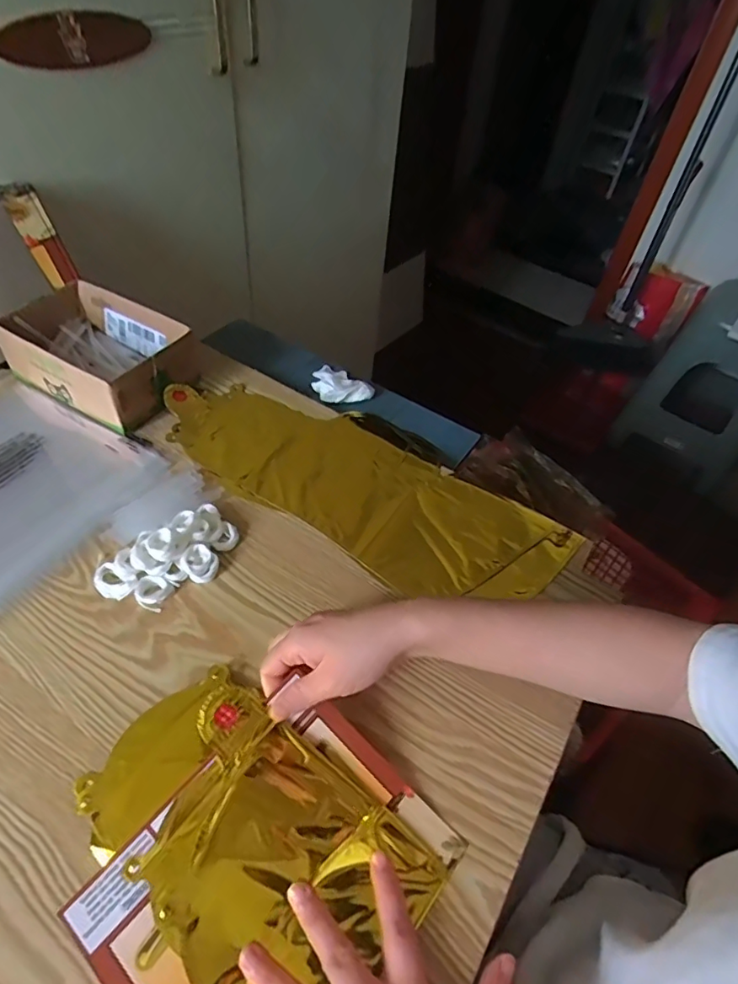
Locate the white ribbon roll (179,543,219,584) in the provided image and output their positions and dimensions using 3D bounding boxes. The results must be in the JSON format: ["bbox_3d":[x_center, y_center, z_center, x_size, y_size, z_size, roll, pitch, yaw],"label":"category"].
[{"bbox_3d":[-0.149,0.062,0.464,0.030,0.015,0.028,3,48,-4],"label":"white ribbon roll"}]

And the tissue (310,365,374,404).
[{"bbox_3d":[-0.043,-0.137,0.669,0.086,0.023,0.055,36,55,24],"label":"tissue"}]

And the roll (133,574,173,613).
[{"bbox_3d":[-0.183,0.084,0.447,0.029,0.007,0.027,3,48,-4],"label":"roll"}]

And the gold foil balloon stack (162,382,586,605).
[{"bbox_3d":[-0.015,-0.018,0.552,0.431,0.014,0.164,29,52,19],"label":"gold foil balloon stack"}]

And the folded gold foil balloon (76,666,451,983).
[{"bbox_3d":[-0.076,0.215,0.337,0.217,0.049,0.132,33,53,22],"label":"folded gold foil balloon"}]

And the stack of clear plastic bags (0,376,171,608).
[{"bbox_3d":[-0.362,-0.018,0.522,0.248,0.011,0.207,26,51,16],"label":"stack of clear plastic bags"}]

